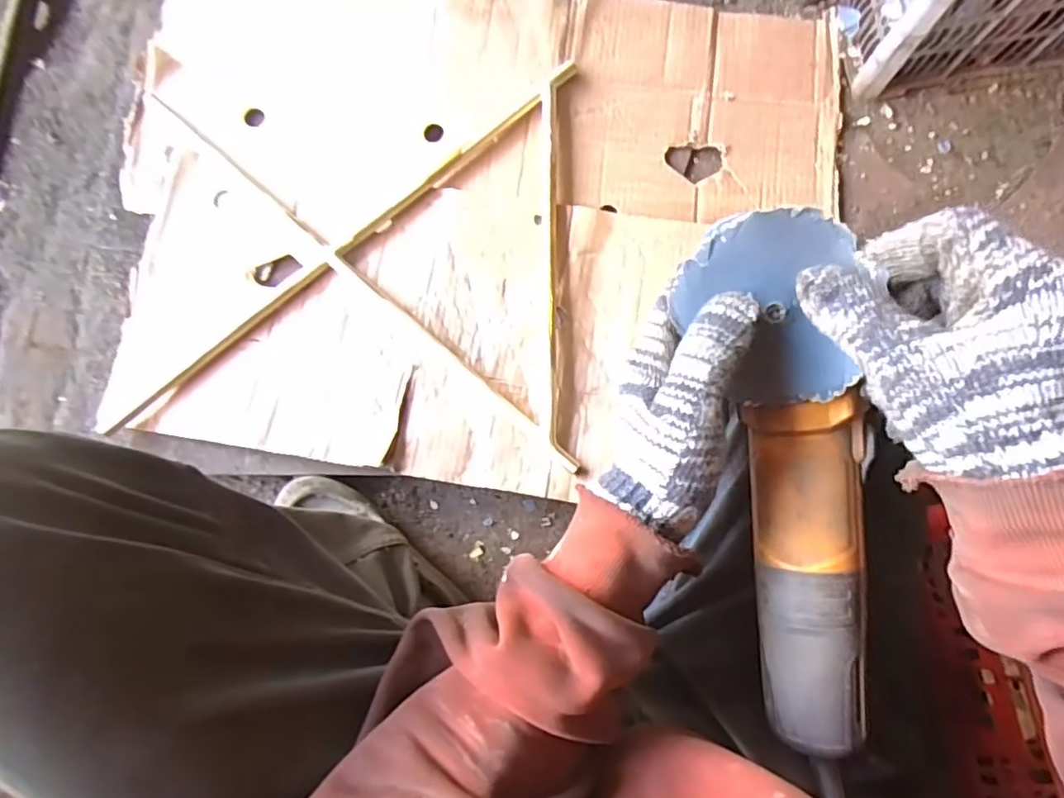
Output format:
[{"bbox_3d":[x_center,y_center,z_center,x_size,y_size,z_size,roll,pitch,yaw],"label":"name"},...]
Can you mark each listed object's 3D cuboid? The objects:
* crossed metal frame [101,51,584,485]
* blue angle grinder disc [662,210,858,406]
[{"bbox_3d":[-0.201,-0.161,0.673,0.493,0.028,0.459,0,82,3],"label":"crossed metal frame"},{"bbox_3d":[0.121,-0.043,0.304,0.084,0.011,0.099,-12,103,15],"label":"blue angle grinder disc"}]

